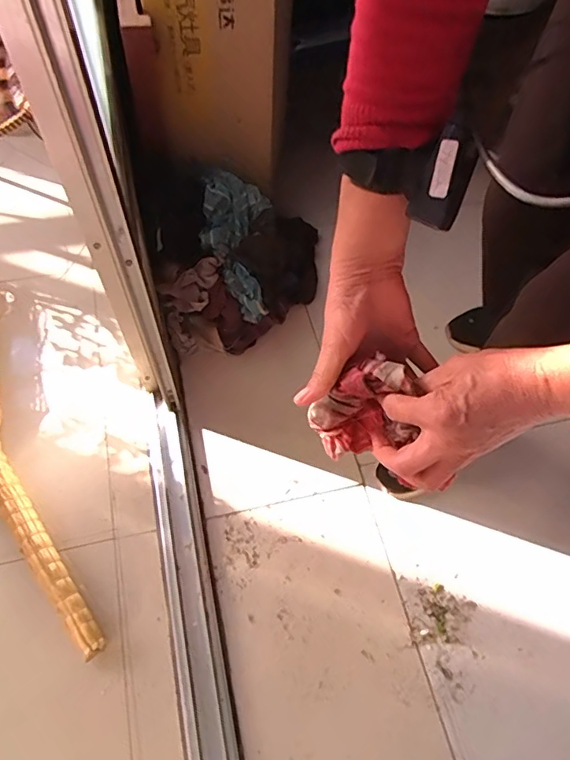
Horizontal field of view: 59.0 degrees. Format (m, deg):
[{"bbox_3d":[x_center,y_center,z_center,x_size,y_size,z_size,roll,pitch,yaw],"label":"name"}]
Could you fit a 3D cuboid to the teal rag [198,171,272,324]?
[{"bbox_3d":[-0.085,-0.255,0.952,0.136,0.065,0.284,-10,81,-10],"label":"teal rag"}]

